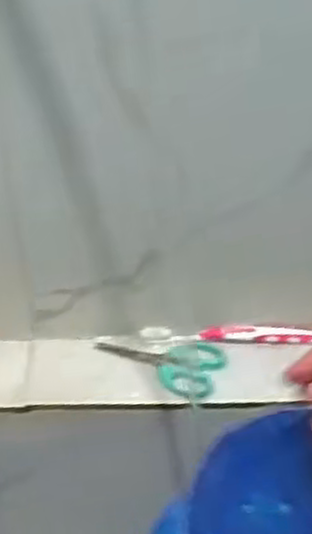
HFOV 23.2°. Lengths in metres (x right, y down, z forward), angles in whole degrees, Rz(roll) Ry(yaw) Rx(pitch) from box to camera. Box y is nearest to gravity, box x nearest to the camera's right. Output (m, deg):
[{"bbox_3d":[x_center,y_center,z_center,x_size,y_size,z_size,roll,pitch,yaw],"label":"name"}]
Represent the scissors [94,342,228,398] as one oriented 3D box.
[{"bbox_3d":[0.006,0.080,0.713,0.119,0.014,0.059,20,44,25],"label":"scissors"}]

